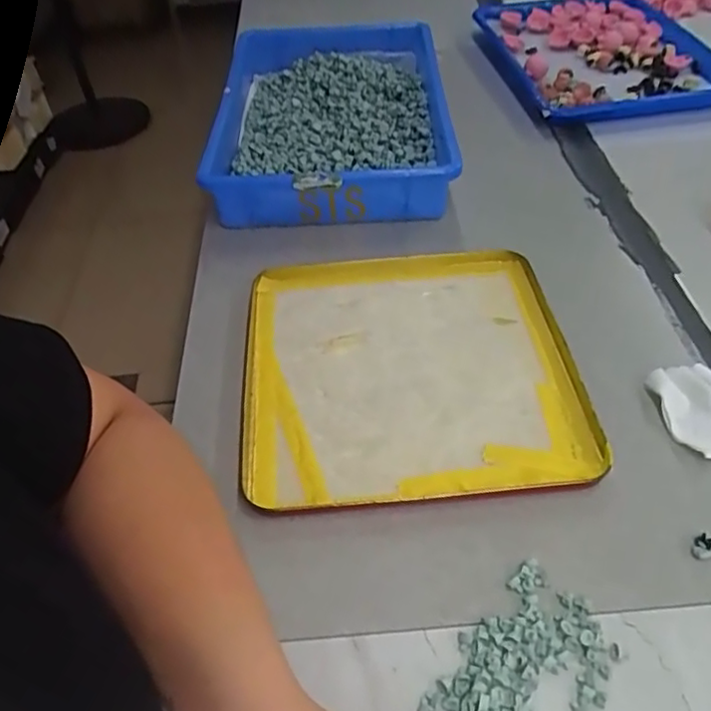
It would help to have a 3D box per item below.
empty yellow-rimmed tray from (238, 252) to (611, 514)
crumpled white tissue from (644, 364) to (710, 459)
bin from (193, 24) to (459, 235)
[{"bbox_3d":[0.039,0.007,0.487,0.247,0.016,0.245,-5,46,-1],"label":"empty yellow-rimmed tray"},{"bbox_3d":[0.248,0.035,0.443,0.068,0.016,0.077,-15,47,-10],"label":"crumpled white tissue"},{"bbox_3d":[-0.027,-0.301,0.761,0.249,0.059,0.441,-3,46,1],"label":"bin"}]

